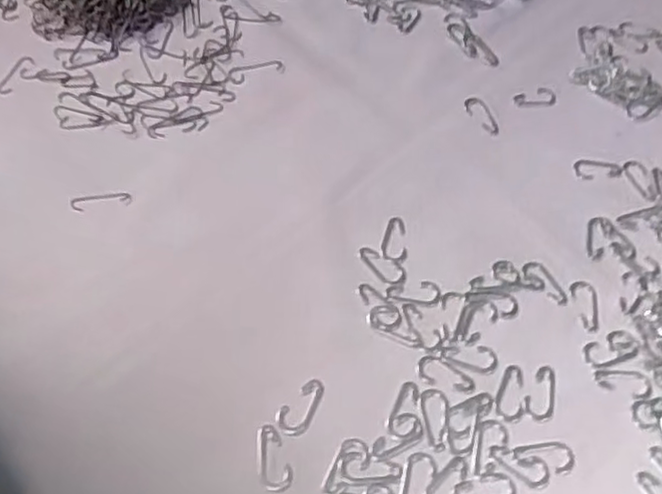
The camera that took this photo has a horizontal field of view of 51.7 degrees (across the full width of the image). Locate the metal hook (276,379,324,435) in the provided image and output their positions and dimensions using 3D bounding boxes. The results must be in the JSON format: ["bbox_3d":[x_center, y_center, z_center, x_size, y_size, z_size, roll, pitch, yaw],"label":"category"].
[{"bbox_3d":[-0.018,0.095,0.410,0.020,0.004,0.038,24,60,10],"label":"metal hook"}]

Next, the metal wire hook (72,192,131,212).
[{"bbox_3d":[-0.160,-0.032,0.474,0.041,0.004,0.011,-8,60,-9],"label":"metal wire hook"}]

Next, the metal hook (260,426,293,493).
[{"bbox_3d":[-0.032,0.121,0.391,0.018,0.004,0.038,-3,59,-6],"label":"metal hook"}]

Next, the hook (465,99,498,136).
[{"bbox_3d":[0.120,-0.103,0.539,0.018,0.005,0.036,-23,63,-17],"label":"hook"}]

